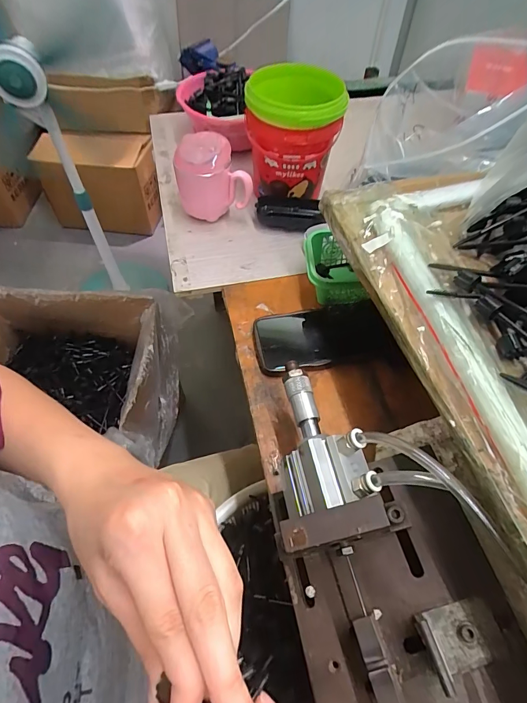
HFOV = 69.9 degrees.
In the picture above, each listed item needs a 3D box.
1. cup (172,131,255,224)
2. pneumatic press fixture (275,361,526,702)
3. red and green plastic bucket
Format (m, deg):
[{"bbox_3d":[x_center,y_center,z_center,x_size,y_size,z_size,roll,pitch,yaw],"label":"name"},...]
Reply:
[{"bbox_3d":[-0.075,-0.251,0.545,0.098,0.104,0.073,-9,57,-8],"label":"cup"},{"bbox_3d":[0.101,0.197,0.249,0.141,0.110,0.437,-14,58,-11],"label":"pneumatic press fixture"},{"bbox_3d":[0.041,-0.315,0.558,0.129,0.159,0.145,3,56,0],"label":"red and green plastic bucket"}]

